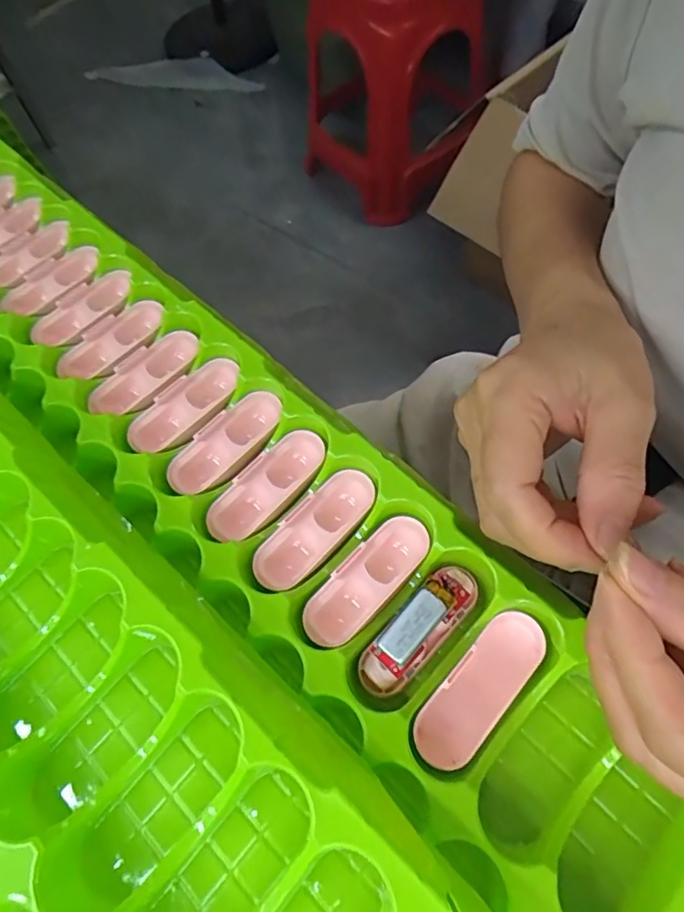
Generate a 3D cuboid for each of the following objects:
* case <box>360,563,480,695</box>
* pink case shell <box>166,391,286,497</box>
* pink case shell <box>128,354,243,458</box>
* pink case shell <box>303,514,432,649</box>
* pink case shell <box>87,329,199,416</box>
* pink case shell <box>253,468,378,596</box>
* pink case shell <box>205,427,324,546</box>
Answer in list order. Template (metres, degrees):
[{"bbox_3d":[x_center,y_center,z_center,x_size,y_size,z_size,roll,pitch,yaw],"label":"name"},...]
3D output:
[{"bbox_3d":[0.031,0.066,0.214,0.060,0.015,0.020,-42,68,-16],"label":"case"},{"bbox_3d":[-0.055,-0.006,0.264,0.064,0.010,0.027,-41,68,-15],"label":"pink case shell"},{"bbox_3d":[-0.077,-0.025,0.272,0.064,0.012,0.028,-40,68,-15],"label":"pink case shell"},{"bbox_3d":[0.011,0.051,0.229,0.023,0.006,0.064,41,73,20],"label":"pink case shell"},{"bbox_3d":[-0.100,-0.041,0.284,0.027,0.013,0.063,38,72,19],"label":"pink case shell"},{"bbox_3d":[-0.012,0.032,0.240,0.065,0.010,0.024,-43,69,-16],"label":"pink case shell"},{"bbox_3d":[-0.034,0.013,0.252,0.024,0.010,0.064,40,72,20],"label":"pink case shell"}]

